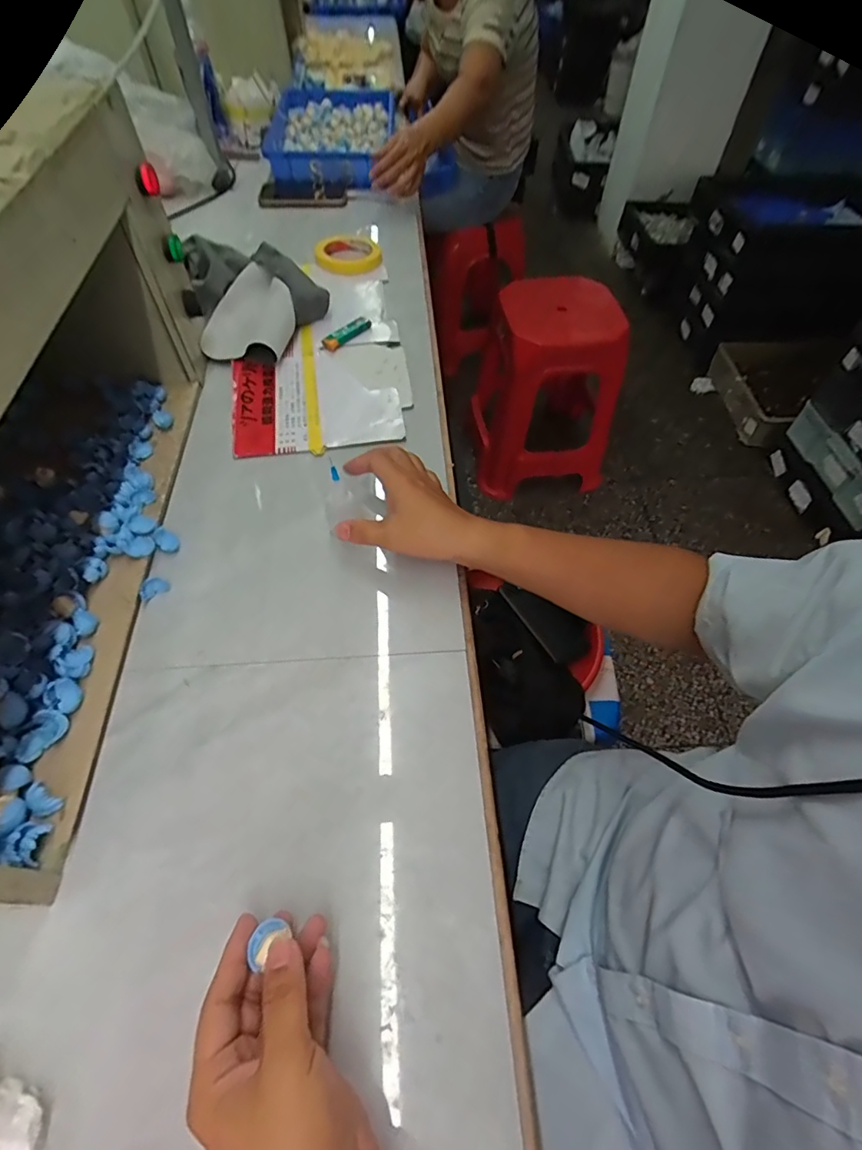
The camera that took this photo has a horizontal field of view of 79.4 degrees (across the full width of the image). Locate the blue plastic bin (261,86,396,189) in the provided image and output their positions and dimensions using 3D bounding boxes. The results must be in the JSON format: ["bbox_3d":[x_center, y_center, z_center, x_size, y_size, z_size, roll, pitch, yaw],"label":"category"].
[{"bbox_3d":[-0.198,-0.903,1.063,0.234,0.064,0.382,0,57,-1],"label":"blue plastic bin"}]

